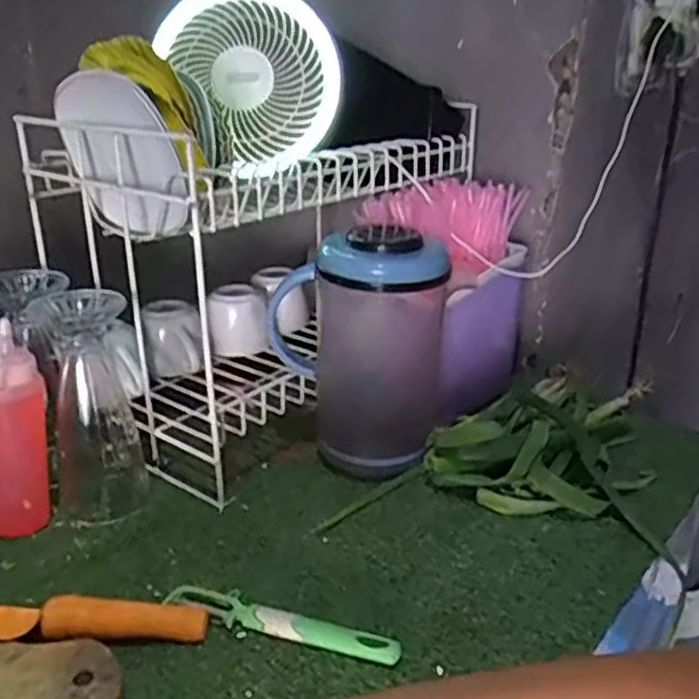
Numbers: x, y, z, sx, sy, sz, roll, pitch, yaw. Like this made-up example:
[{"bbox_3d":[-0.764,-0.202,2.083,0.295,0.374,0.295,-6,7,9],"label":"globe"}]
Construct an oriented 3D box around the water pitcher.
[{"bbox_3d":[0.009,-0.003,0.678,0.156,0.226,0.131,2,23,4],"label":"water pitcher"}]

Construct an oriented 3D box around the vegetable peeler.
[{"bbox_3d":[-0.048,0.192,0.491,0.172,0.012,0.025,8,24,18],"label":"vegetable peeler"}]

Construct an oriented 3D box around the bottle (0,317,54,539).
[{"bbox_3d":[-0.275,0.070,0.569,0.057,0.172,0.043,-10,25,-23],"label":"bottle"}]

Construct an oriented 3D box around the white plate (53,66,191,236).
[{"bbox_3d":[-0.191,-0.162,0.579,0.020,0.137,0.133,-48,6,-39],"label":"white plate"}]

